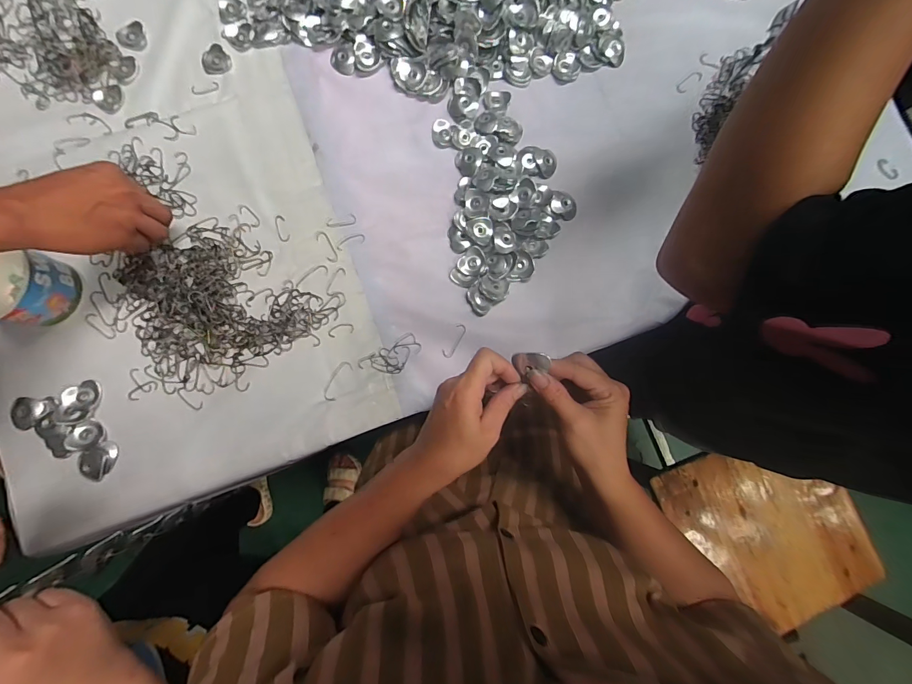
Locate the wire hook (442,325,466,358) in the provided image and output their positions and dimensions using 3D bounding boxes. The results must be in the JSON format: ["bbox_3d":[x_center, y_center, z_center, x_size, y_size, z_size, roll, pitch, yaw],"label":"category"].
[{"bbox_3d":[-0.002,-0.001,0.475,0.015,0.006,0.044,30,84,2],"label":"wire hook"}]

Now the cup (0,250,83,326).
[{"bbox_3d":[-0.487,-0.059,0.431,0.083,0.072,0.079,0,84,-1],"label":"cup"}]

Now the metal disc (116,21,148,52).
[{"bbox_3d":[-0.420,-0.397,0.503,0.037,0.004,0.038,0,84,-1],"label":"metal disc"}]

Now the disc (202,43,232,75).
[{"bbox_3d":[-0.315,-0.366,0.504,0.037,0.004,0.040,0,84,-1],"label":"disc"}]

